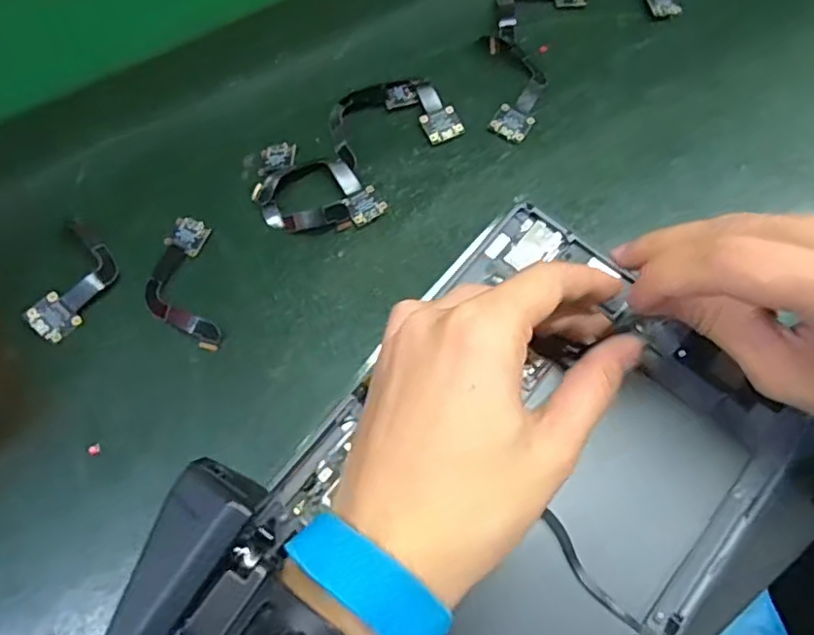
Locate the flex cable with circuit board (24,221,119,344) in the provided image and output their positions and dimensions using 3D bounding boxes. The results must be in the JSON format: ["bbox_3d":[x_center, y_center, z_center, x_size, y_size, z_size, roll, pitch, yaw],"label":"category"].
[{"bbox_3d":[-0.173,-0.017,0.329,0.029,0.014,0.061,18,71,5],"label":"flex cable with circuit board"}]

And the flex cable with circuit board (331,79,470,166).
[{"bbox_3d":[-0.009,-0.117,0.360,0.073,0.008,0.048,-19,72,-8],"label":"flex cable with circuit board"}]

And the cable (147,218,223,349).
[{"bbox_3d":[-0.120,-0.018,0.331,0.035,0.004,0.076,-10,71,-5],"label":"cable"}]

